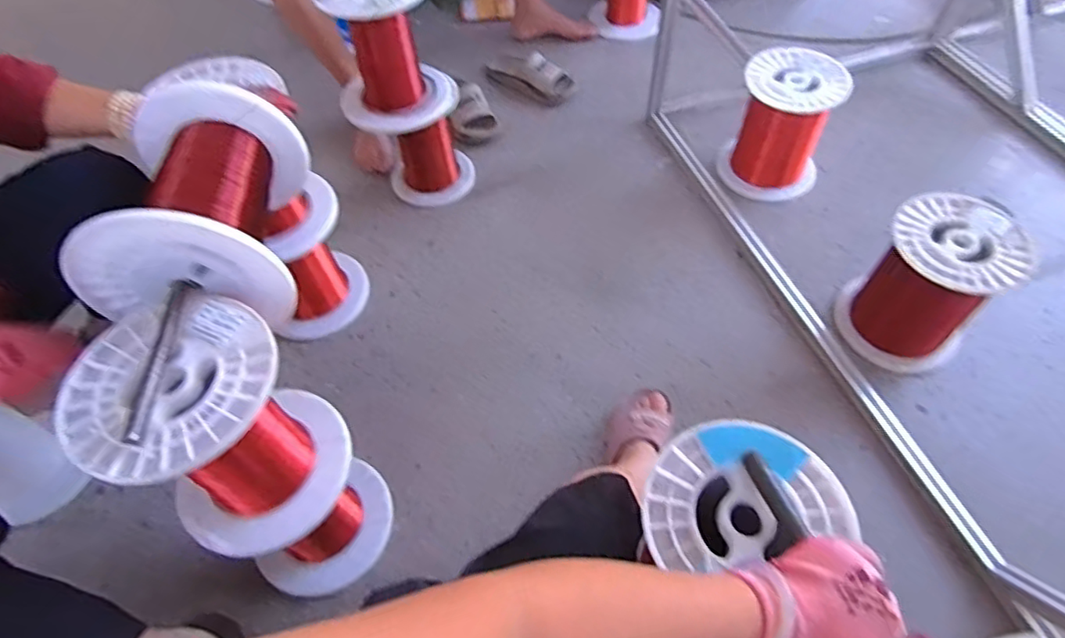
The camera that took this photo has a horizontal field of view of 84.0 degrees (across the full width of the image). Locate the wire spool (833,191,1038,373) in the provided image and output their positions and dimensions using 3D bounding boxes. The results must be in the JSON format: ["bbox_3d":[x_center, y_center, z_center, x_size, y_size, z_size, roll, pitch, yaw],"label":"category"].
[{"bbox_3d":[0.674,-0.055,1.017,0.193,0.238,0.197,-1,56,2],"label":"wire spool"}]

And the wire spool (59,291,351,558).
[{"bbox_3d":[-0.346,0.124,0.667,0.195,0.235,0.201,-1,56,2],"label":"wire spool"}]

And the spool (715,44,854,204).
[{"bbox_3d":[0.532,-0.413,1.265,0.202,0.236,0.206,21,59,16],"label":"spool"}]

